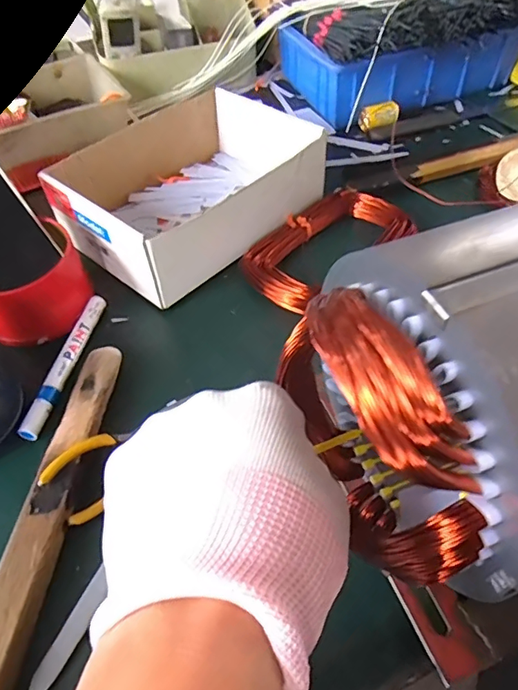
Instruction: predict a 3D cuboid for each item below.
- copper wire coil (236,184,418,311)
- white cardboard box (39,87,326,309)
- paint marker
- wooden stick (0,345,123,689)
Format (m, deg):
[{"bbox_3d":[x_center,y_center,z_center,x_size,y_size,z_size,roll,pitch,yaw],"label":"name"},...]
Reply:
[{"bbox_3d":[0.062,-0.101,0.482,0.175,0.020,0.097,-36,58,-24],"label":"copper wire coil"},{"bbox_3d":[-0.071,-0.169,0.509,0.181,0.074,0.241,34,60,26],"label":"white cardboard box"},{"bbox_3d":[-0.160,0.015,0.407,0.015,0.016,0.142,6,52,8],"label":"paint marker"},{"bbox_3d":[-0.141,0.113,0.320,0.037,0.023,0.273,3,51,5],"label":"wooden stick"}]

